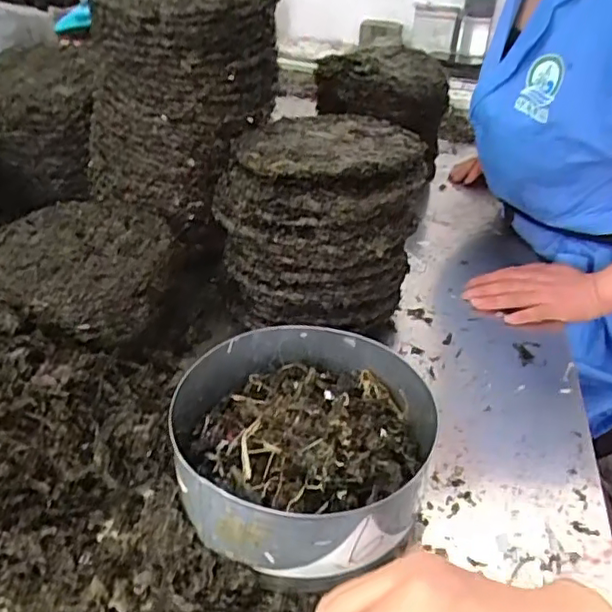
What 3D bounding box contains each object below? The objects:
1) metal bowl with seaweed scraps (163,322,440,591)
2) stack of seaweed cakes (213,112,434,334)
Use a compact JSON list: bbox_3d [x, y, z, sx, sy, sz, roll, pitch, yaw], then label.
[{"bbox_3d":[-0.008,0.108,0.493,0.189,0.090,0.206,3,35,-2],"label":"metal bowl with seaweed scraps"},{"bbox_3d":[0.023,-0.089,0.696,0.190,0.194,0.237,17,37,18],"label":"stack of seaweed cakes"}]

